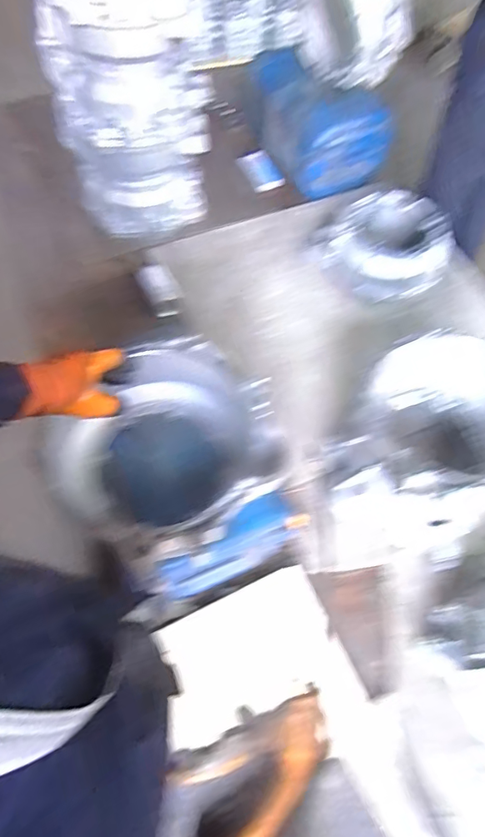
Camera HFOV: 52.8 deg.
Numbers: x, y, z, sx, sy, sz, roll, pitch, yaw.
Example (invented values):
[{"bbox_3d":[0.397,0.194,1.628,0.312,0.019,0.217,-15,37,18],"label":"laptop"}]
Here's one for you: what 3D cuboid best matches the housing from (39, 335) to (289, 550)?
[{"bbox_3d":[-0.115,0.037,0.718,0.300,0.172,0.302,2,60,-3],"label":"housing"}]

